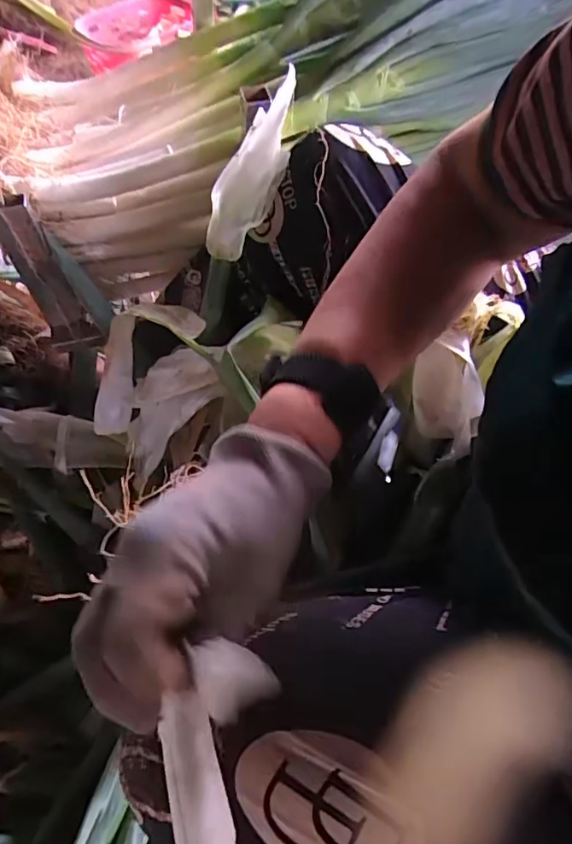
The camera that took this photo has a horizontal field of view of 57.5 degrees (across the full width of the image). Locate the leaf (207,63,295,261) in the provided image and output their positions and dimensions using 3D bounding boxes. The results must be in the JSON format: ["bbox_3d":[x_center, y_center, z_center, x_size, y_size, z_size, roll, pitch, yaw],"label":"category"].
[{"bbox_3d":[-0.023,-0.223,0.458,0.047,0.037,0.169,31,107,16],"label":"leaf"}]

